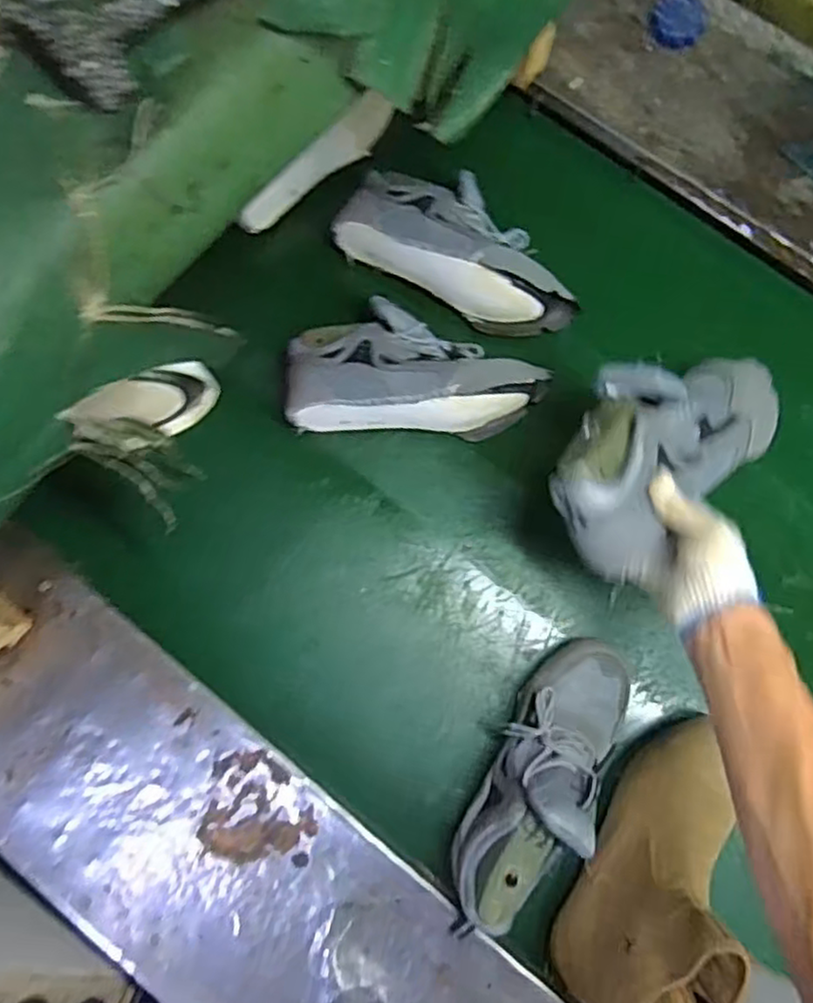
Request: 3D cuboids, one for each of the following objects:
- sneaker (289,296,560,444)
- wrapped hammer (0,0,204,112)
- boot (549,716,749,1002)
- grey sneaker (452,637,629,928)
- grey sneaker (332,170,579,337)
[{"bbox_3d":[0.012,-0.143,0.758,0.275,0.093,0.126,0,77,-1],"label":"sneaker"},{"bbox_3d":[-0.129,-0.315,0.412,0.204,0.029,0.059,-43,81,-9],"label":"wrapped hammer"},{"bbox_3d":[0.236,0.334,0.628,0.104,0.141,0.276,25,78,5],"label":"boot"},{"bbox_3d":[0.131,0.255,0.650,0.093,0.105,0.268,31,65,6],"label":"grey sneaker"},{"bbox_3d":[0.070,-0.291,0.785,0.276,0.089,0.127,28,79,5],"label":"grey sneaker"}]

